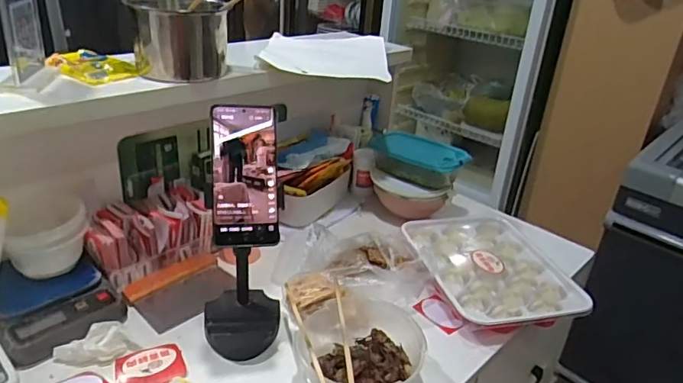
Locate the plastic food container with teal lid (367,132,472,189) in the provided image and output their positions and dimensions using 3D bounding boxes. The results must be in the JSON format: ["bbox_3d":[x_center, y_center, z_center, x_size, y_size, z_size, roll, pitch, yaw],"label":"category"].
[{"bbox_3d":[0.151,-0.067,1.009,0.199,0.067,0.103,26,33,35],"label":"plastic food container with teal lid"}]

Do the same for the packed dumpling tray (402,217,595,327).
[{"bbox_3d":[0.239,0.120,0.866,0.239,0.048,0.297,-2,28,-14],"label":"packed dumpling tray"}]

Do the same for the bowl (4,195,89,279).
[{"bbox_3d":[-0.420,0.068,0.737,0.101,0.093,0.101,4,27,-2],"label":"bowl"}]

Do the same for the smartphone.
[{"bbox_3d":[-0.108,-0.019,0.579,0.073,0.160,0.009,-2,-7,-13],"label":"smartphone"}]

